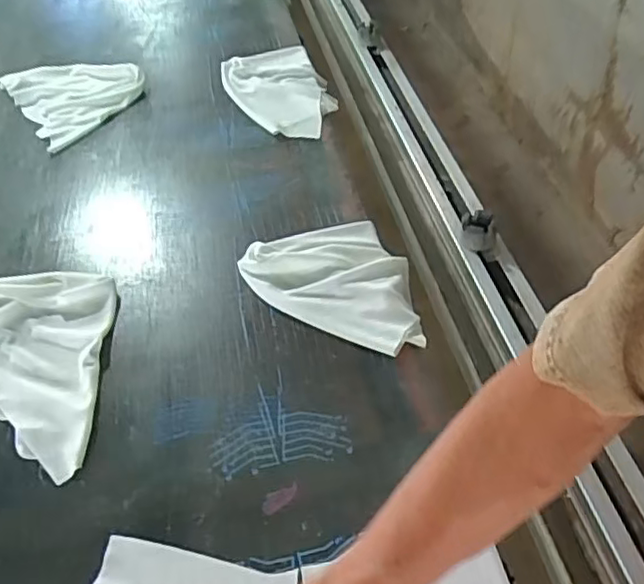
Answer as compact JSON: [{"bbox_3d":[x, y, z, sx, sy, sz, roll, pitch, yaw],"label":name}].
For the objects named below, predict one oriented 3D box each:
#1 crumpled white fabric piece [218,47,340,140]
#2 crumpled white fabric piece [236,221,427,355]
[{"bbox_3d":[-0.069,-0.326,1.003,0.157,0.025,0.279,-16,47,-9],"label":"crumpled white fabric piece"},{"bbox_3d":[0.021,-0.009,0.682,0.159,0.020,0.196,-25,49,-17],"label":"crumpled white fabric piece"}]

